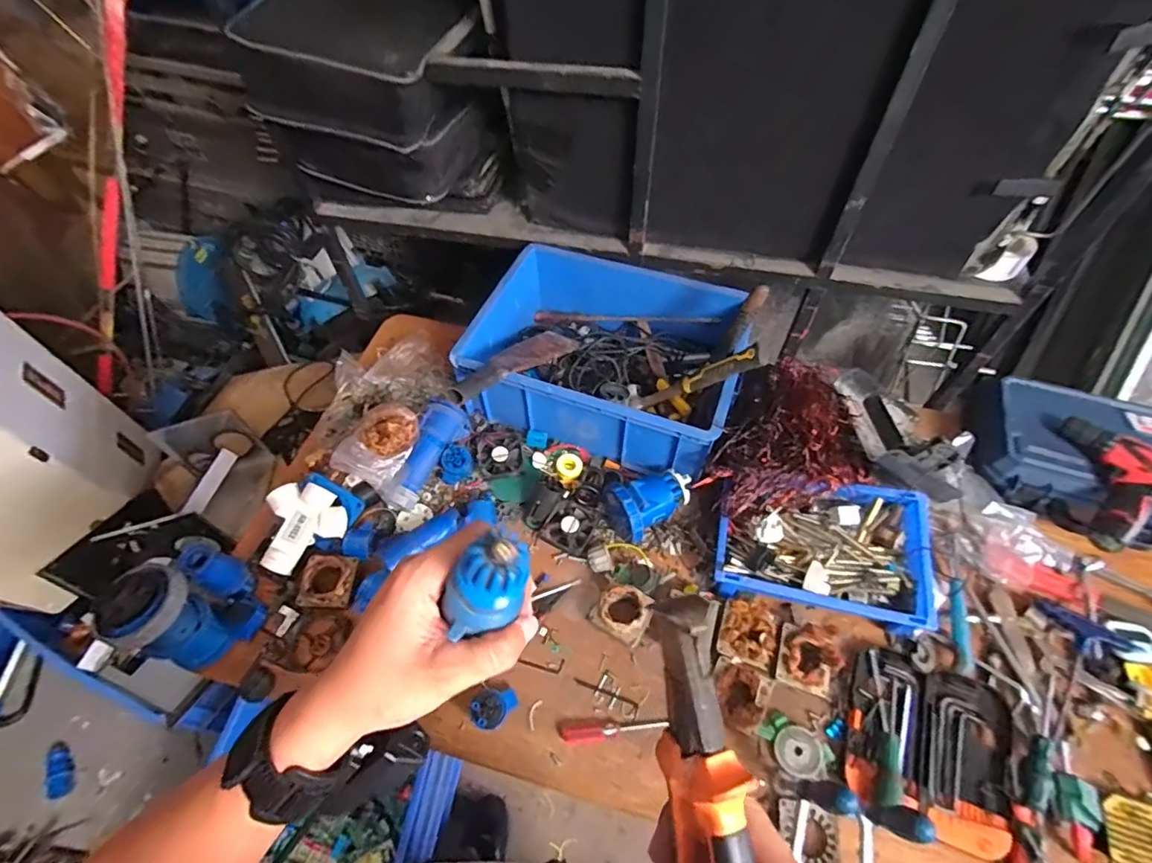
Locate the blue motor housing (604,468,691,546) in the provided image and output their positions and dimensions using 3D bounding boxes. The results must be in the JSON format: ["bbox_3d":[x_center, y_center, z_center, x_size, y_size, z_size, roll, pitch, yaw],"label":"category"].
[{"bbox_3d":[0.128,0.117,0.901,0.138,0.111,0.103,-23,58,-15],"label":"blue motor housing"}]

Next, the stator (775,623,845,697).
[{"bbox_3d":[0.343,0.337,0.788,0.088,0.048,0.093,17,57,12],"label":"stator"}]

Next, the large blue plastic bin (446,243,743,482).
[{"bbox_3d":[0.067,-0.159,1.039,0.469,0.172,0.411,16,57,11],"label":"large blue plastic bin"}]

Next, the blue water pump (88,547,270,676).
[{"bbox_3d":[-0.567,0.256,0.780,0.115,0.159,0.150,36,63,23],"label":"blue water pump"}]

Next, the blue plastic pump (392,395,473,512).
[{"bbox_3d":[-0.262,0.031,0.951,0.073,0.056,0.185,17,57,12],"label":"blue plastic pump"}]

